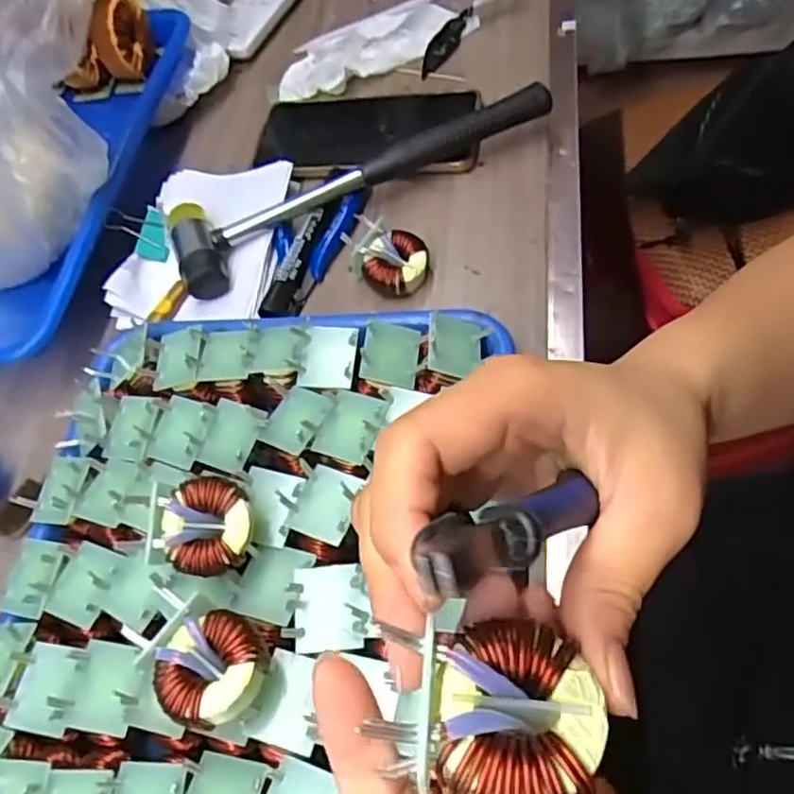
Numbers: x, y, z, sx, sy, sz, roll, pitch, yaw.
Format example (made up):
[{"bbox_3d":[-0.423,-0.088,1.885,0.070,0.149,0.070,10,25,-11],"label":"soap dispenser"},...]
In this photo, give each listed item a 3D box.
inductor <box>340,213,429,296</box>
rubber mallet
[{"bbox_3d":[-0.006,-0.089,0.423,0.045,0.025,0.049,-21,58,-2],"label":"inductor"},{"bbox_3d":[-0.030,-0.156,0.457,0.270,0.031,0.076,-28,59,-6],"label":"rubber mallet"}]

